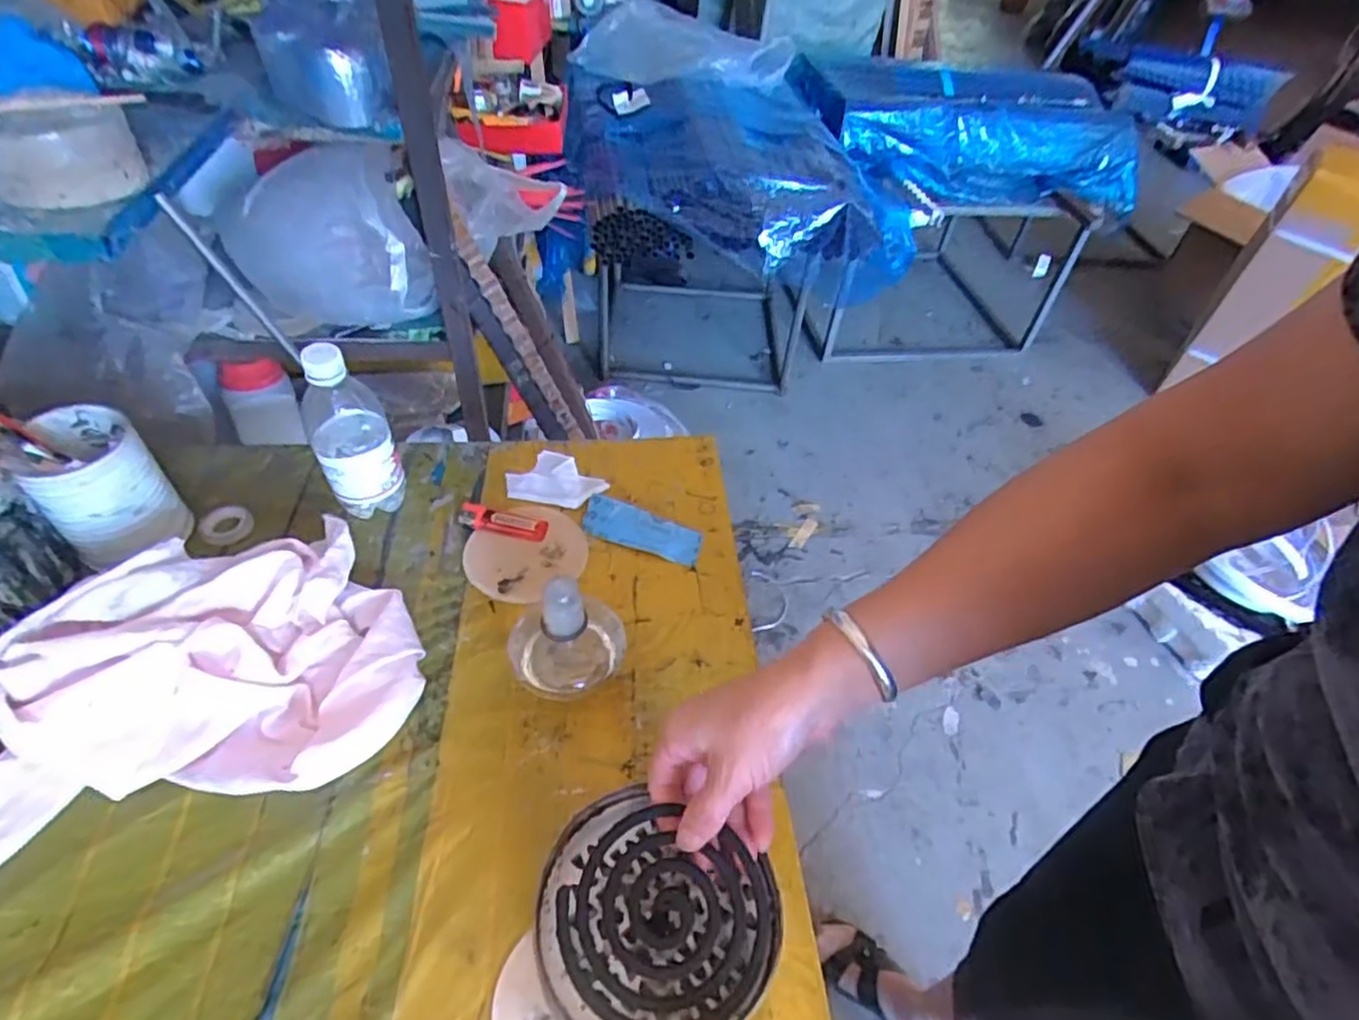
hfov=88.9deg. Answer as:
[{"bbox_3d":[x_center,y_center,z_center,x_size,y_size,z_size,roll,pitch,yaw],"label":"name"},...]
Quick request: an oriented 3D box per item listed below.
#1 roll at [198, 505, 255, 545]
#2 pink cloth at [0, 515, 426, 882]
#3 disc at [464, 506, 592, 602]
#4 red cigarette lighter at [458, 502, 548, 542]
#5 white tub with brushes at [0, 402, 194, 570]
[{"bbox_3d":[-0.404,0.012,0.617,0.041,0.013,0.038,3,47,-4],"label":"roll"},{"bbox_3d":[-0.349,0.109,0.485,0.301,0.078,0.215,-17,52,-21],"label":"pink cloth"},{"bbox_3d":[-0.139,0.036,0.621,0.104,0.009,0.095,4,53,-5],"label":"disc"},{"bbox_3d":[-0.164,0.012,0.636,0.084,0.010,0.029,14,48,6],"label":"red cigarette lighter"},{"bbox_3d":[-0.464,-0.023,0.554,0.089,0.127,0.081,35,53,23],"label":"white tub with brushes"}]

